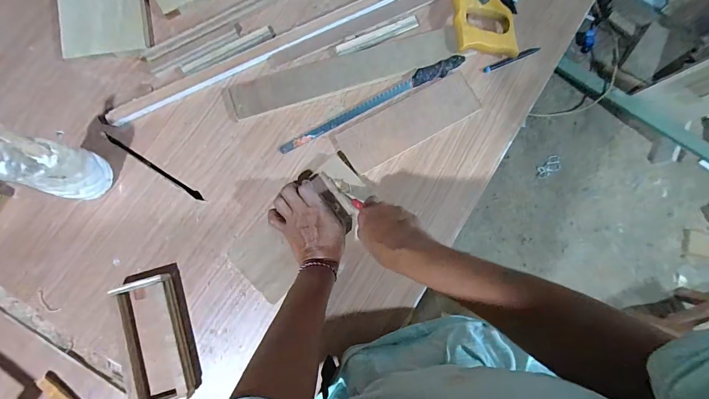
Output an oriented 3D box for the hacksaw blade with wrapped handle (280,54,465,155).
[{"bbox_3d":[0.029,-0.150,0.532,0.312,0.017,0.025,-27,85,-7],"label":"hacksaw blade with wrapped handle"}]

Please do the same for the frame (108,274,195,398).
[{"bbox_3d":[-0.263,0.184,0.453,0.076,0.034,0.160,-15,84,-6],"label":"frame"}]

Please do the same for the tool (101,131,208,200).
[{"bbox_3d":[-0.291,-0.047,0.508,0.173,0.005,0.010,34,81,0],"label":"tool"}]

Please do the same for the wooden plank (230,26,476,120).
[{"bbox_3d":[-0.008,-0.195,0.527,0.351,0.014,0.054,-17,84,-6],"label":"wooden plank"}]

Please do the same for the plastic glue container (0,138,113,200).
[{"bbox_3d":[-0.369,-0.036,0.439,0.061,0.106,0.060,9,82,-3],"label":"plastic glue container"}]

